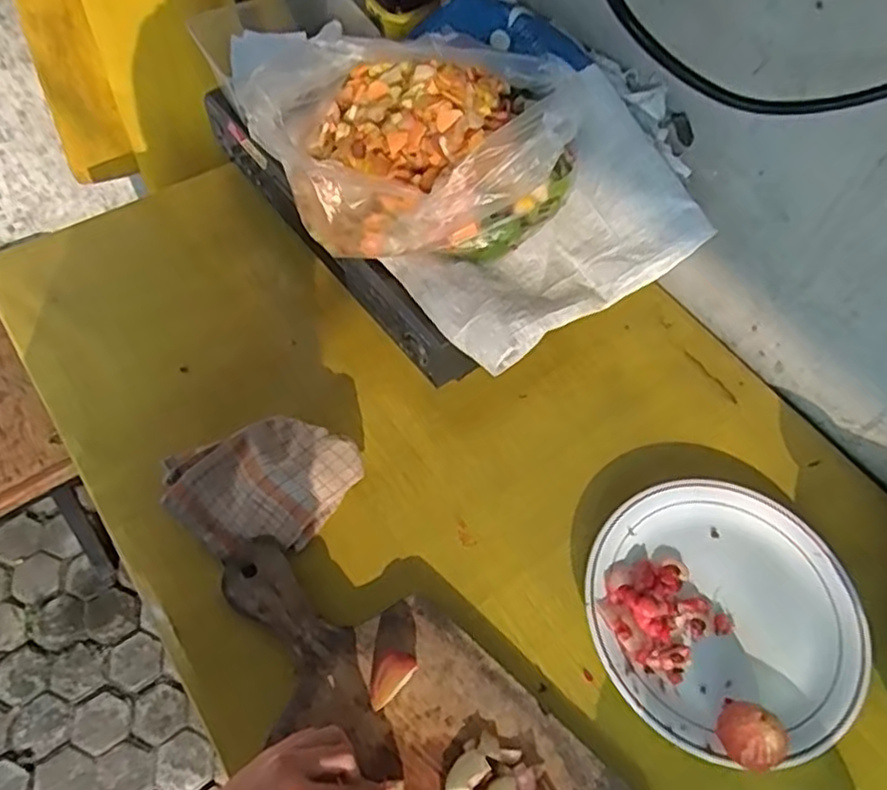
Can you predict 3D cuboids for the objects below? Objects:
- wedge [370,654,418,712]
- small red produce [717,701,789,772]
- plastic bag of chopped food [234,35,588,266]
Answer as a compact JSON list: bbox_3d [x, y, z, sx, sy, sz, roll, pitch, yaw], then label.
[{"bbox_3d":[-0.041,0.213,0.509,0.023,0.021,0.042,40,66,20],"label":"wedge"},{"bbox_3d":[0.222,0.249,0.491,0.044,0.041,0.040,1,59,-1],"label":"small red produce"},{"bbox_3d":[-0.027,-0.214,0.586,0.252,0.118,0.170,25,63,12],"label":"plastic bag of chopped food"}]

